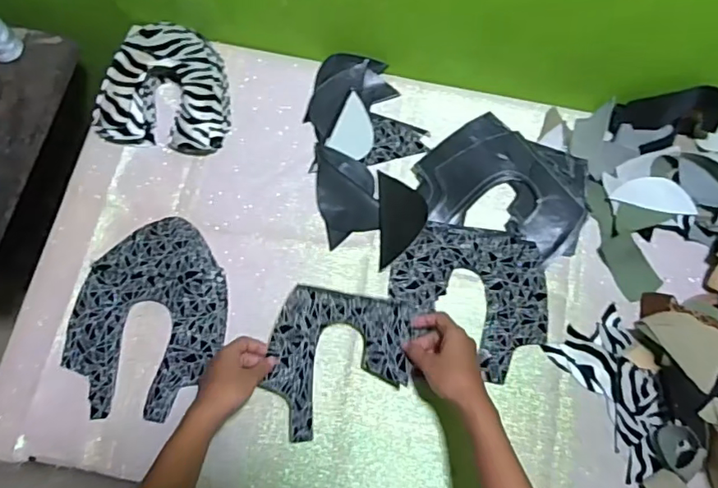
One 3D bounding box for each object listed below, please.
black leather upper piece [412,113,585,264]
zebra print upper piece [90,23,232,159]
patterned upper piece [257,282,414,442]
[{"bbox_3d":[0.195,-0.079,0.725,0.220,0.035,0.152,22,74,5],"label":"black leather upper piece"},{"bbox_3d":[-0.265,-0.222,0.748,0.173,0.076,0.181,6,73,1],"label":"zebra print upper piece"},{"bbox_3d":[-0.026,0.145,0.650,0.160,0.032,0.175,10,73,2],"label":"patterned upper piece"}]

